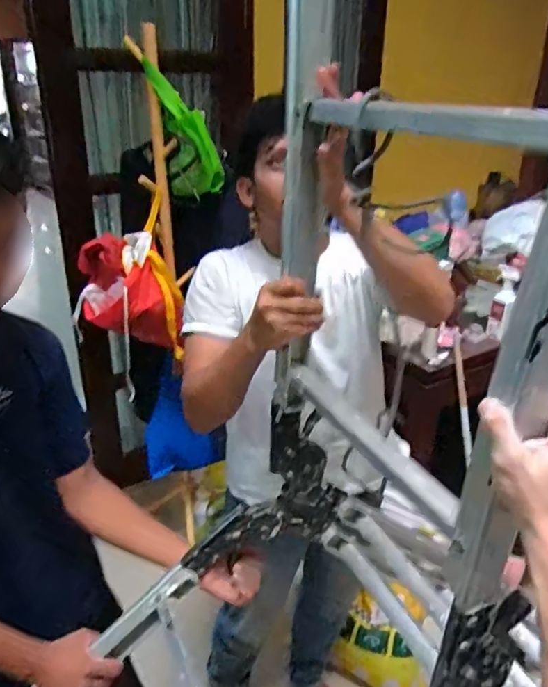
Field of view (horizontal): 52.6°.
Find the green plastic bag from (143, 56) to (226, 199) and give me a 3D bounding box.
[{"bbox_3d":[-0.243,-0.564,1.464,0.172,0.348,0.103,-11,18,28],"label":"green plastic bag"}]

